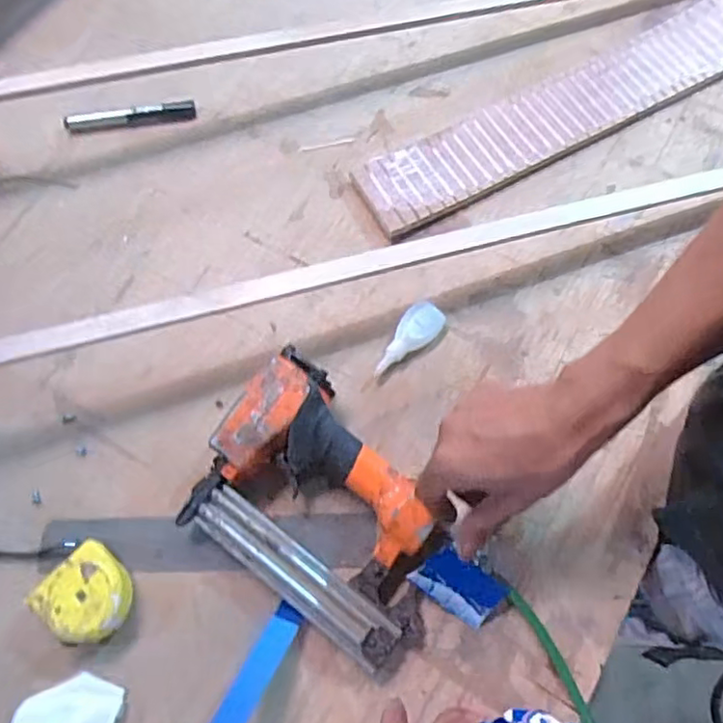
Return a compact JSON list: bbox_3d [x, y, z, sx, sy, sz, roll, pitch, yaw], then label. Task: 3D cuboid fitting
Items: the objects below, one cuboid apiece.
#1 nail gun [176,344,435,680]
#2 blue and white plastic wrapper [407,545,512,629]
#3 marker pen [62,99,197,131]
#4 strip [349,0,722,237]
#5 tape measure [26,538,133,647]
[{"bbox_3d":[-0.026,0.118,0.513,0.217,0.057,0.164,34,75,13],"label":"nail gun"},{"bbox_3d":[0.078,0.180,0.504,0.070,0.011,0.044,31,97,2],"label":"blue and white plastic wrapper"},{"bbox_3d":[-0.259,-0.271,0.690,0.147,0.014,0.019,-8,70,0],"label":"marker pen"},{"bbox_3d":[0.227,-0.277,0.668,0.496,0.027,0.089,-28,72,-7],"label":"strip"},{"bbox_3d":[-0.219,0.191,0.504,0.068,0.038,0.067,42,77,15],"label":"tape measure"}]

